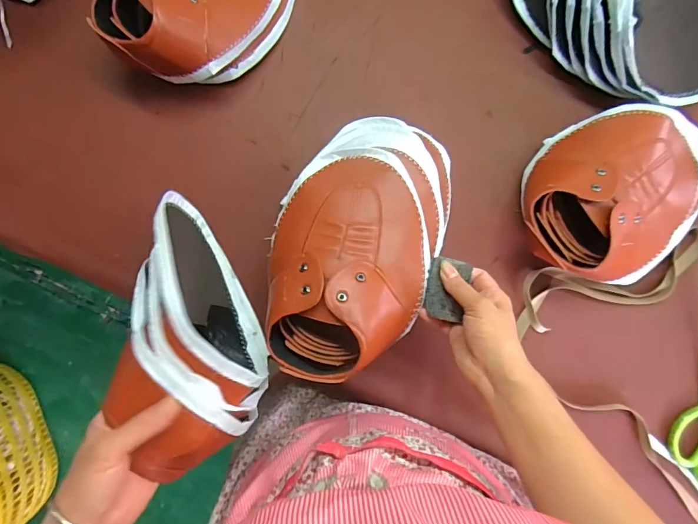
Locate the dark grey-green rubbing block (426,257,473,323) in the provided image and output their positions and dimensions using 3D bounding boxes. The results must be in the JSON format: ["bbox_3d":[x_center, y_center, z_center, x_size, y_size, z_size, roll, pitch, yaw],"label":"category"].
[{"bbox_3d":[0.106,0.027,0.453,0.043,0.017,0.064,16,88,2],"label":"dark grey-green rubbing block"}]

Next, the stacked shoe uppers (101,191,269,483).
[{"bbox_3d":[-0.175,0.062,0.450,0.099,0.199,0.259,-26,87,1],"label":"stacked shoe uppers"}]

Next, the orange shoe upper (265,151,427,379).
[{"bbox_3d":[-0.003,-0.001,0.445,0.169,0.065,0.242,7,90,2],"label":"orange shoe upper"}]

